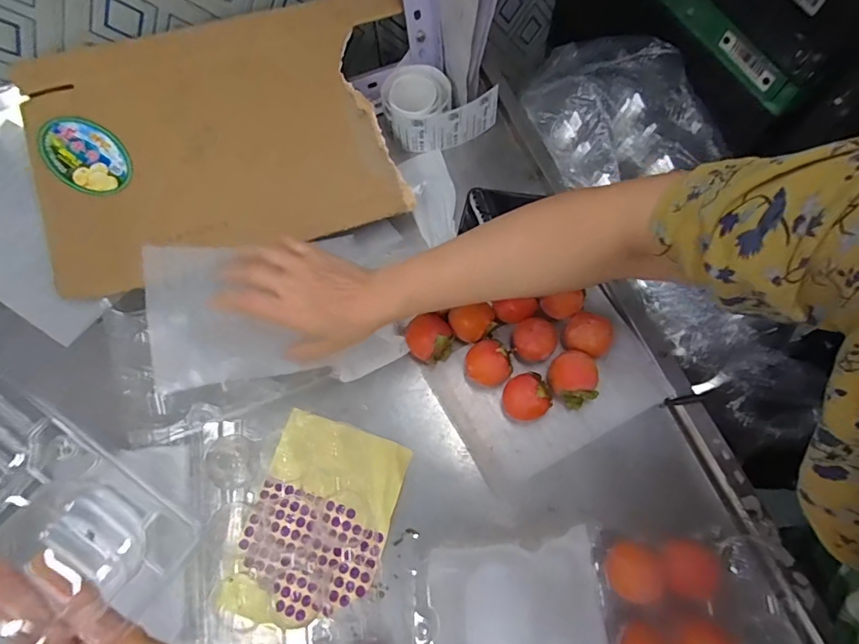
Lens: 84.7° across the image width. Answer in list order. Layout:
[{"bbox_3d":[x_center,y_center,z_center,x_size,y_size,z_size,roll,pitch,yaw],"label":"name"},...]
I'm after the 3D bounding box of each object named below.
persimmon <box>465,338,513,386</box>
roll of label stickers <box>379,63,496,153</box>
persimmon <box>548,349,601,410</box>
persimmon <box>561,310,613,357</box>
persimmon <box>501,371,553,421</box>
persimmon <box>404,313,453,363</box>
[{"bbox_3d":[0.059,0.042,0.473,0.044,0.041,0.040,0,71,1],"label":"persimmon"},{"bbox_3d":[0.011,-0.251,0.561,0.136,0.055,0.074,8,72,4],"label":"roll of label stickers"},{"bbox_3d":[0.141,0.056,0.466,0.046,0.042,0.051,-35,73,-10],"label":"persimmon"},{"bbox_3d":[0.159,0.016,0.476,0.047,0.034,0.041,33,74,12],"label":"persimmon"},{"bbox_3d":[0.094,0.074,0.466,0.042,0.043,0.045,0,71,1],"label":"persimmon"},{"bbox_3d":[0.000,0.018,0.480,0.044,0.036,0.044,0,71,1],"label":"persimmon"}]

